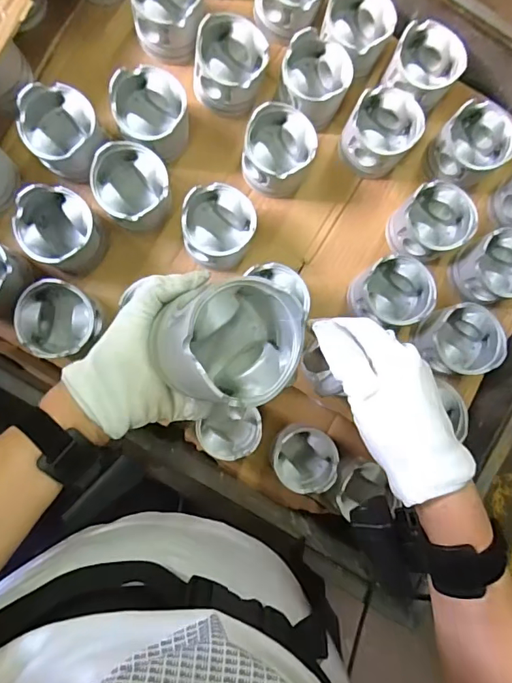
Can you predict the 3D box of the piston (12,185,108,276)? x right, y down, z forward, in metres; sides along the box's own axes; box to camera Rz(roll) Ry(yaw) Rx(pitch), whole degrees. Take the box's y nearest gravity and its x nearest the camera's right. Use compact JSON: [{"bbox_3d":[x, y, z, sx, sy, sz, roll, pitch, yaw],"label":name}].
[{"bbox_3d":[-0.246,-0.139,0.599,0.094,0.076,0.089,0,88,-6],"label":"piston"}]

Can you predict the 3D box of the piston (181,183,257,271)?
[{"bbox_3d":[-0.051,-0.148,0.622,0.090,0.070,0.098,0,88,-6],"label":"piston"}]

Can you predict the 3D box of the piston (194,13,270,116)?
[{"bbox_3d":[-0.034,-0.369,0.634,0.086,0.079,0.093,0,88,-6],"label":"piston"}]

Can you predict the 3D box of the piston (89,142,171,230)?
[{"bbox_3d":[-0.158,-0.195,0.619,0.091,0.092,0.100,0,88,-6],"label":"piston"}]

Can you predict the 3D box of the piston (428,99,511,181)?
[{"bbox_3d":[0.294,-0.271,0.658,0.092,0.073,0.090,0,88,-6],"label":"piston"}]

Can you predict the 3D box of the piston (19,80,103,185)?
[{"bbox_3d":[-0.245,-0.265,0.600,0.088,0.070,0.088,0,88,-6],"label":"piston"}]

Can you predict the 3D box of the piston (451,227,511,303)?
[{"bbox_3d":[0.328,-0.100,0.645,0.090,0.070,0.091,0,88,-6],"label":"piston"}]

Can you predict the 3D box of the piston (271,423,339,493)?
[{"bbox_3d":[0.071,0.171,0.701,0.091,0.059,0.097,0,88,-6],"label":"piston"}]

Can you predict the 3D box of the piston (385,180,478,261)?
[{"bbox_3d":[0.237,-0.161,0.649,0.093,0.077,0.090,0,88,-6],"label":"piston"}]

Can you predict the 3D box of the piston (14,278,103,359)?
[{"bbox_3d":[-0.245,-0.026,0.596,0.092,0.066,0.093,0,88,-6],"label":"piston"}]

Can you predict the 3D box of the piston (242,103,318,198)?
[{"bbox_3d":[0.030,-0.256,0.635,0.089,0.084,0.094,0,88,-6],"label":"piston"}]

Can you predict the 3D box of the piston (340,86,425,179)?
[{"bbox_3d":[0.169,-0.289,0.657,0.091,0.084,0.097,0,88,-6],"label":"piston"}]

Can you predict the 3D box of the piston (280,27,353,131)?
[{"bbox_3d":[0.081,-0.355,0.648,0.092,0.080,0.092,0,88,-6],"label":"piston"}]

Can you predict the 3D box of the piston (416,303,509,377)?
[{"bbox_3d":[0.271,-0.002,0.637,0.092,0.074,0.089,0,88,-6],"label":"piston"}]

